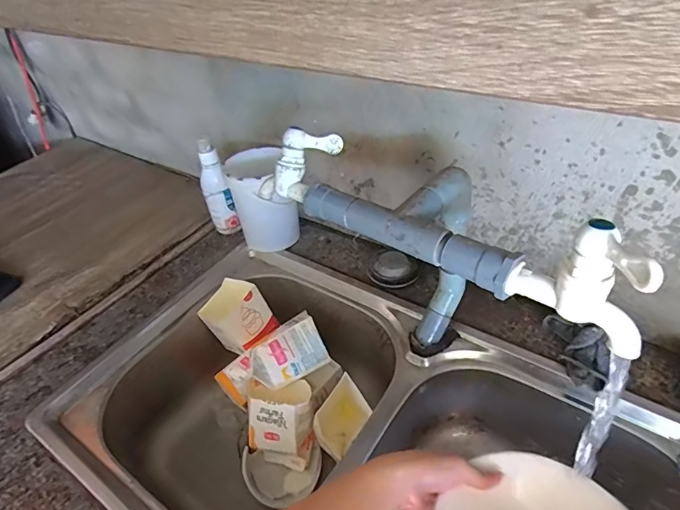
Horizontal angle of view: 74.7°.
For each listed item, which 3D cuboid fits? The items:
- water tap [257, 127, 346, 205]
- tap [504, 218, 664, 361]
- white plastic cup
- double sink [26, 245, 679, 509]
[{"bbox_3d":[-0.053,-0.101,0.505,0.114,0.051,0.045,-45,41,15],"label":"water tap"},{"bbox_3d":[0.168,0.018,0.306,0.032,0.088,0.088,-28,44,-22],"label":"tap"},{"bbox_3d":[-0.126,-0.085,0.735,0.092,0.152,0.089,-4,41,3],"label":"white plastic cup"},{"bbox_3d":[0.032,0.273,0.549,0.718,0.185,0.398,21,48,30],"label":"double sink"}]

